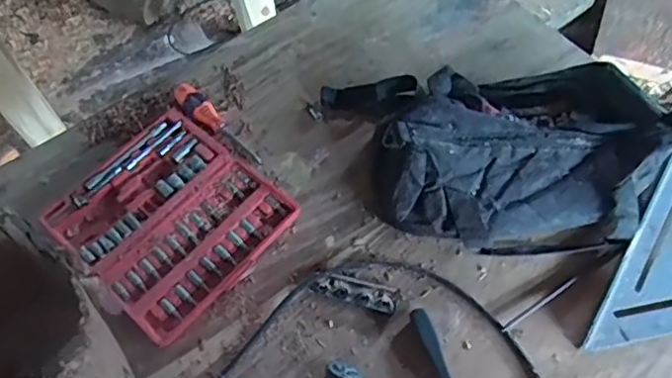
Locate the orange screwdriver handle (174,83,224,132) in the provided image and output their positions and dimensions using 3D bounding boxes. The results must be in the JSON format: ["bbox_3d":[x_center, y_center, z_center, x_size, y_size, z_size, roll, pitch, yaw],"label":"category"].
[{"bbox_3d":[-0.201,-0.117,0.884,0.035,0.025,0.104,-36,62,-17],"label":"orange screwdriver handle"}]

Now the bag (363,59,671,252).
[{"bbox_3d":[0.225,-0.049,0.773,0.355,0.080,0.250,-3,58,3],"label":"bag"}]

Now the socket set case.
[{"bbox_3d":[-0.213,0.036,0.789,0.254,0.026,0.233,37,68,24],"label":"socket set case"}]

